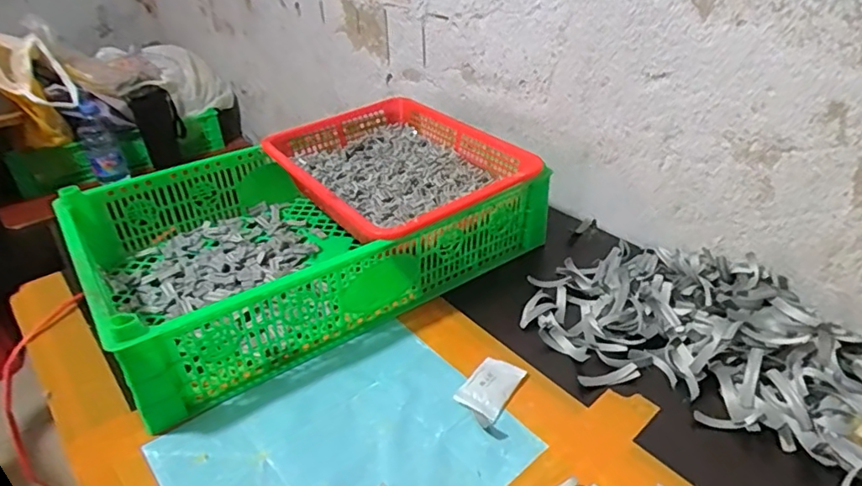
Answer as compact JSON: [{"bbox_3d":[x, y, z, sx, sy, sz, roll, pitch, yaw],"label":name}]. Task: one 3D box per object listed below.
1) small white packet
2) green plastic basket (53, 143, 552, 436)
[{"bbox_3d":[0.053,0.126,0.483,0.039,0.011,0.070,22,39,31],"label":"small white packet"},{"bbox_3d":[-0.136,-0.020,0.629,0.453,0.106,0.288,-24,40,-32],"label":"green plastic basket"}]

